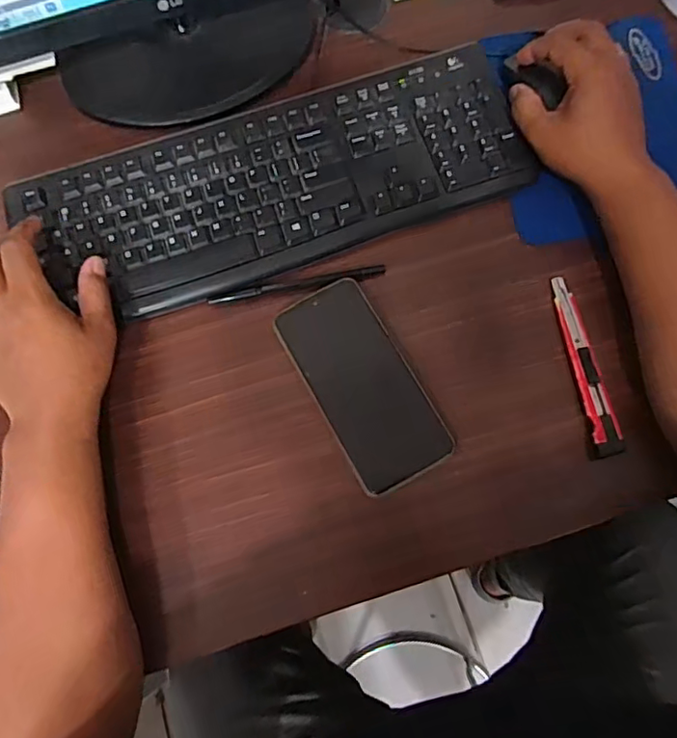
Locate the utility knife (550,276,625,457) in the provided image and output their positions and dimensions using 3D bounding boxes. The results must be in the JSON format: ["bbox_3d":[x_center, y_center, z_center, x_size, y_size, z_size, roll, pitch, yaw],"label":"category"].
[{"bbox_3d":[0.192,-0.005,0.430,0.019,0.017,0.144,-8,78,-1],"label":"utility knife"}]

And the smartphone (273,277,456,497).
[{"bbox_3d":[0.018,0.010,0.429,0.075,0.012,0.161,-28,76,-6],"label":"smartphone"}]

